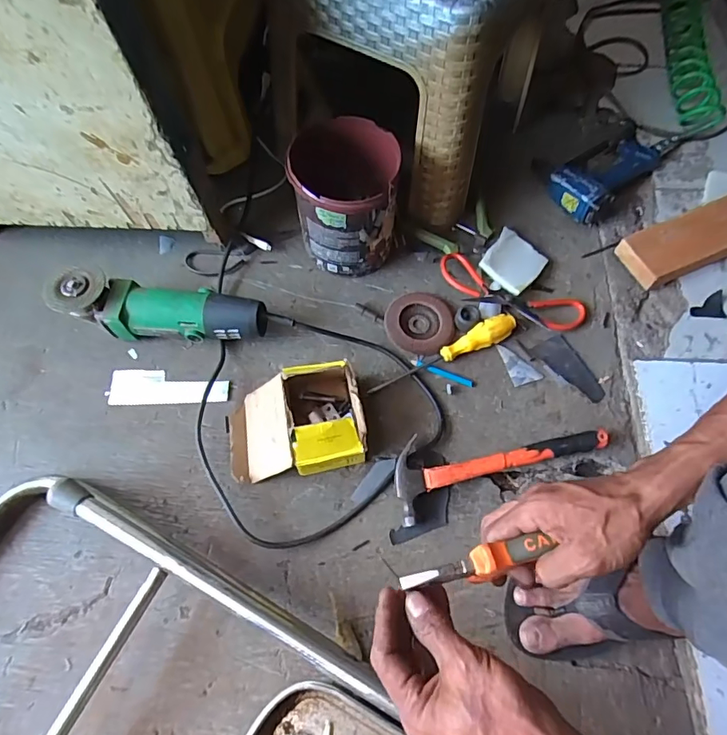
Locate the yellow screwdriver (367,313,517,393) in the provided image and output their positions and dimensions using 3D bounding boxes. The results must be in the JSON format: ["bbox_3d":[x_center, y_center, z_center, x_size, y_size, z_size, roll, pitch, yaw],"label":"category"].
[{"bbox_3d":[0.108,-0.018,0.631,0.216,0.025,0.030,-26,68,-11],"label":"yellow screwdriver"}]

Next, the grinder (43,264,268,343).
[{"bbox_3d":[-0.255,-0.071,0.623,0.260,0.086,0.066,5,66,3],"label":"grinder"}]

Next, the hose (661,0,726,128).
[{"bbox_3d":[0.635,-0.703,0.929,0.076,0.074,0.690,10,66,5],"label":"hose"}]

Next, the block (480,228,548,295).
[{"bbox_3d":[0.217,-0.155,0.696,0.080,0.025,0.098,36,71,15],"label":"block"}]

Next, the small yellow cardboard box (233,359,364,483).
[{"bbox_3d":[-0.083,0.060,0.563,0.158,0.085,0.115,-9,66,-4],"label":"small yellow cardboard box"}]

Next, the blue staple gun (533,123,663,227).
[{"bbox_3d":[0.382,-0.312,0.749,0.197,0.051,0.137,-23,68,-10],"label":"blue staple gun"}]

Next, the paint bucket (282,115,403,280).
[{"bbox_3d":[-0.022,-0.222,0.653,0.131,0.161,0.138,0,66,0],"label":"paint bucket"}]

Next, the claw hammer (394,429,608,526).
[{"bbox_3d":[0.161,0.104,0.576,0.262,0.025,0.082,-16,67,-7],"label":"claw hammer"}]

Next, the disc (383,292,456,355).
[{"bbox_3d":[0.078,-0.064,0.660,0.094,0.016,0.093,0,66,0],"label":"disc"}]

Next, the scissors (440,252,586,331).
[{"bbox_3d":[0.205,-0.102,0.669,0.208,0.022,0.071,21,68,10],"label":"scissors"}]

